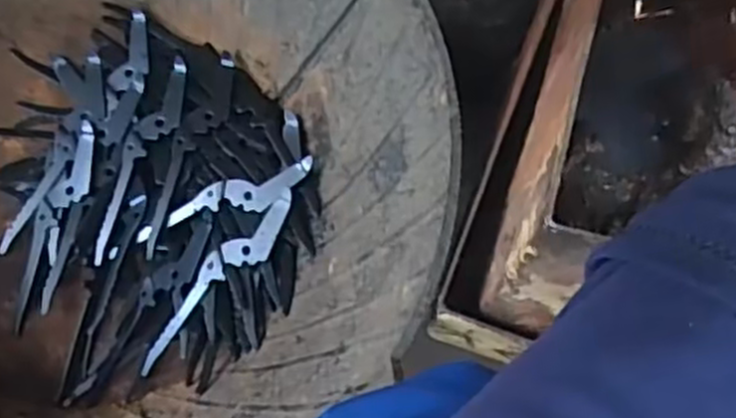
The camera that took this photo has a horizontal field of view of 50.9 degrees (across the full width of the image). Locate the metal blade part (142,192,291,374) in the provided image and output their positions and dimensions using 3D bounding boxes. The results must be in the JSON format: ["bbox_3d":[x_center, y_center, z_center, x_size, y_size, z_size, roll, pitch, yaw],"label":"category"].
[{"bbox_3d":[-0.101,0.046,0.508,0.148,0.006,0.027,-44,89,-2],"label":"metal blade part"}]

